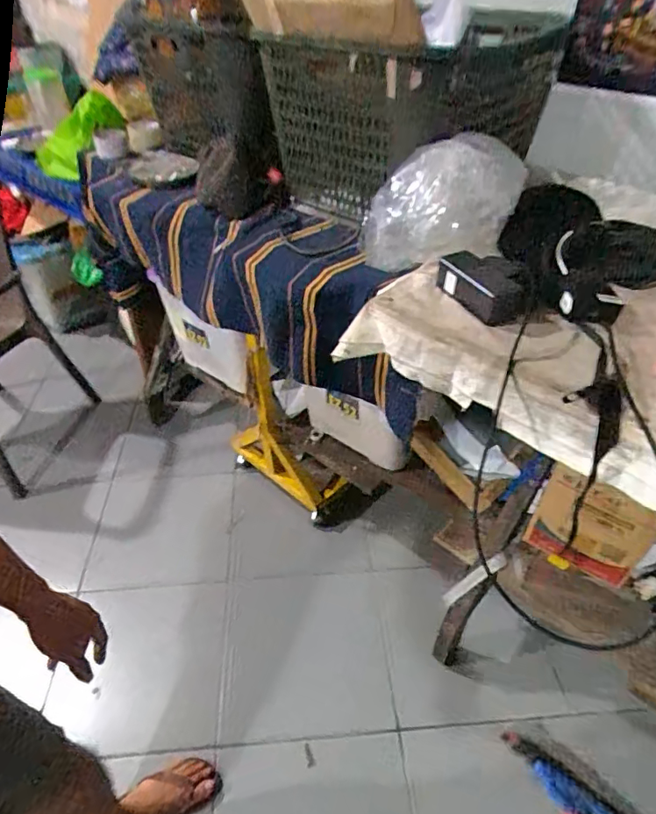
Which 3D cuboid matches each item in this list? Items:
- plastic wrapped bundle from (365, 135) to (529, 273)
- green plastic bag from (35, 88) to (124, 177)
[{"bbox_3d":[0.168,-0.310,0.808,0.223,0.191,0.091,14,43,15],"label":"plastic wrapped bundle"},{"bbox_3d":[-0.755,-0.800,1.565,0.336,0.130,0.132,-25,34,24],"label":"green plastic bag"}]

